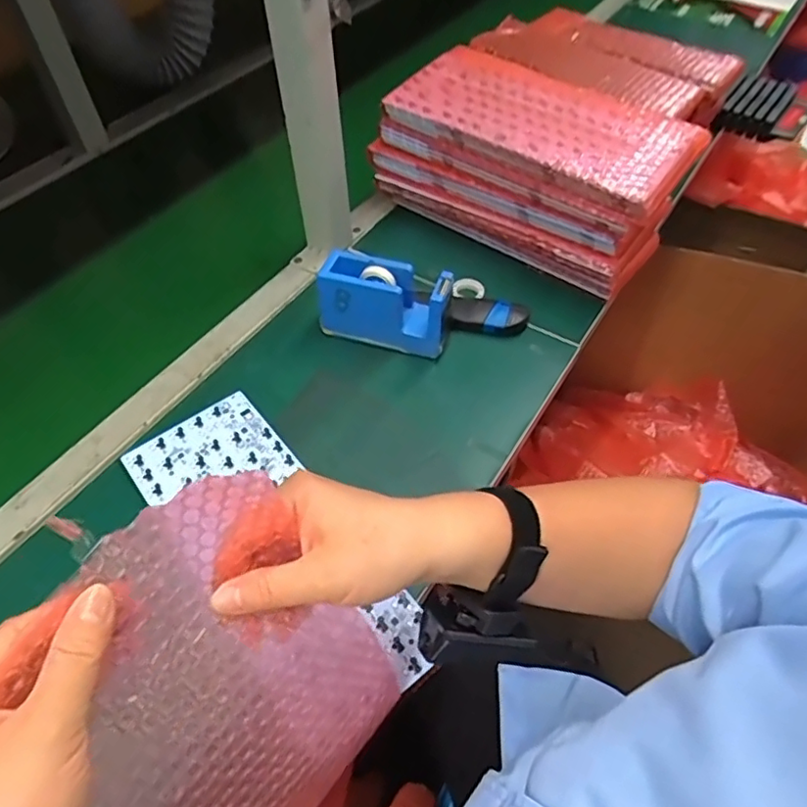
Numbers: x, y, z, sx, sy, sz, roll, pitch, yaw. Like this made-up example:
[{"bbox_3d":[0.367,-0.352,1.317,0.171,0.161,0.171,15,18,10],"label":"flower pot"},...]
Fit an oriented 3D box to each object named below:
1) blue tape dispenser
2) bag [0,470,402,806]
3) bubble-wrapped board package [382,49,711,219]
[{"bbox_3d":[-0.018,-0.099,0.607,0.130,0.083,0.050,14,53,11],"label":"blue tape dispenser"},{"bbox_3d":[-0.081,0.147,0.307,0.035,0.210,0.142,4,37,50],"label":"bag"},{"bbox_3d":[0.149,-0.304,0.647,0.312,0.039,0.142,30,58,22],"label":"bubble-wrapped board package"}]

